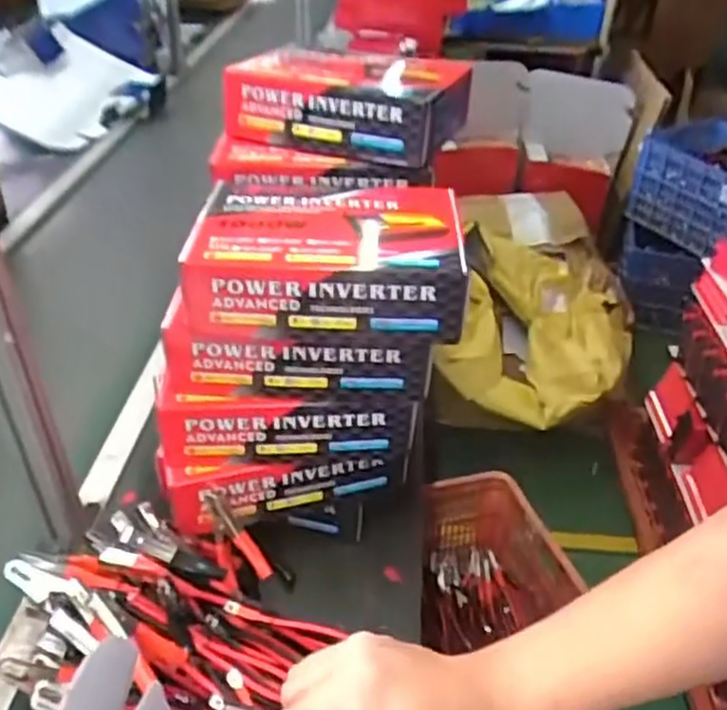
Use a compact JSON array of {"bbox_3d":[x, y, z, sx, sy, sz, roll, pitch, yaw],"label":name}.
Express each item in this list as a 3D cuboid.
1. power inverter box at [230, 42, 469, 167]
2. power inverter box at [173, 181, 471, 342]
[{"bbox_3d":[-0.020,-0.334,0.938,0.266,0.092,0.191,18,39,20],"label":"power inverter box"},{"bbox_3d":[-0.039,-0.107,0.754,0.274,0.082,0.213,4,37,2],"label":"power inverter box"}]

